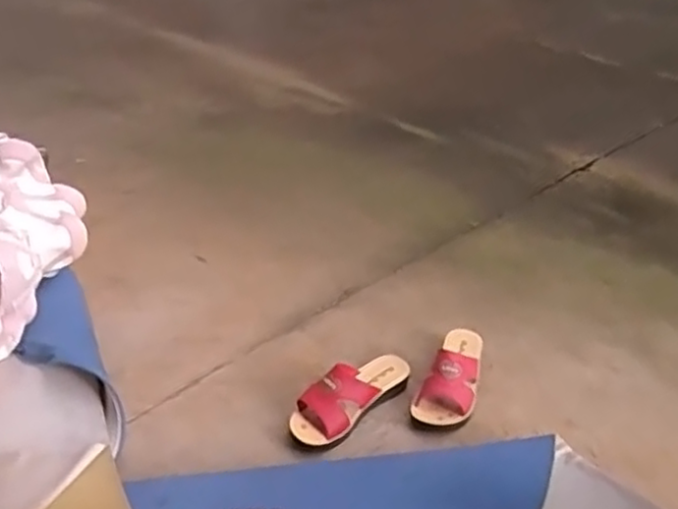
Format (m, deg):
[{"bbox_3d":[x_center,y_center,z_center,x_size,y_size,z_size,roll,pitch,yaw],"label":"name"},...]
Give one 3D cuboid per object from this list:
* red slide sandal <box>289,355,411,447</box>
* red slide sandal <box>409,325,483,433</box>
[{"bbox_3d":[0.017,0.213,1.057,0.081,0.071,0.218,29,44,35],"label":"red slide sandal"},{"bbox_3d":[0.184,0.184,1.095,0.089,0.074,0.214,13,37,17],"label":"red slide sandal"}]

